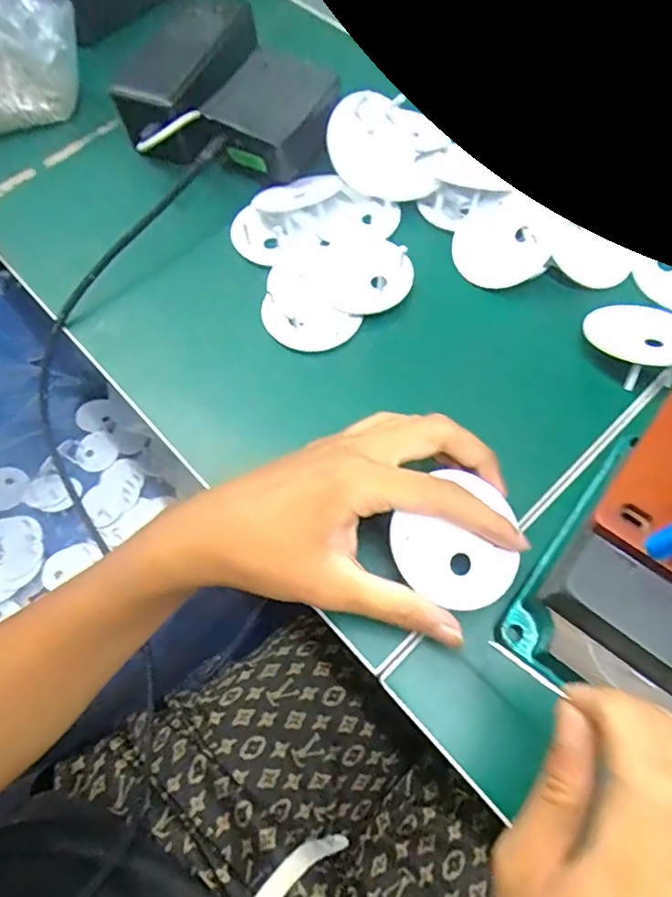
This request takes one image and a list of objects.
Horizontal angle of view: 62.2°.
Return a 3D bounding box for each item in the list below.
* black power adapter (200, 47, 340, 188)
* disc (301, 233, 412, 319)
[{"bbox_3d":[-0.044,-0.228,0.387,0.071,0.042,0.077,31,69,14],"label":"black power adapter"},{"bbox_3d":[0.015,-0.116,0.357,0.063,0.009,0.066,0,65,1],"label":"disc"}]

